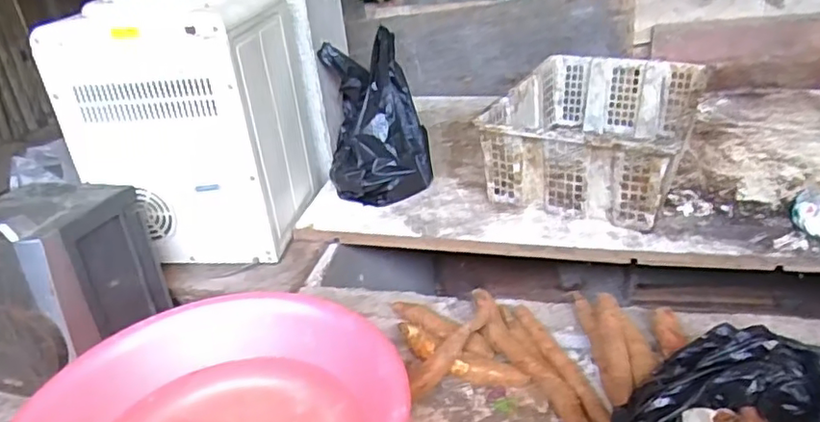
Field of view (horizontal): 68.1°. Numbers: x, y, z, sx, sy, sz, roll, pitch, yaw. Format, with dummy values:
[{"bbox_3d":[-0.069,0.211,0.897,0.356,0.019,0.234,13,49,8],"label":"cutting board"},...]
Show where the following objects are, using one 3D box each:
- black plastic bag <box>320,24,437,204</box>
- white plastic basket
[{"bbox_3d":[-0.062,-0.170,1.171,0.195,0.265,0.228,-8,29,-4],"label":"black plastic bag"},{"bbox_3d":[0.363,-0.153,1.176,0.322,0.164,0.453,10,32,27],"label":"white plastic basket"}]

